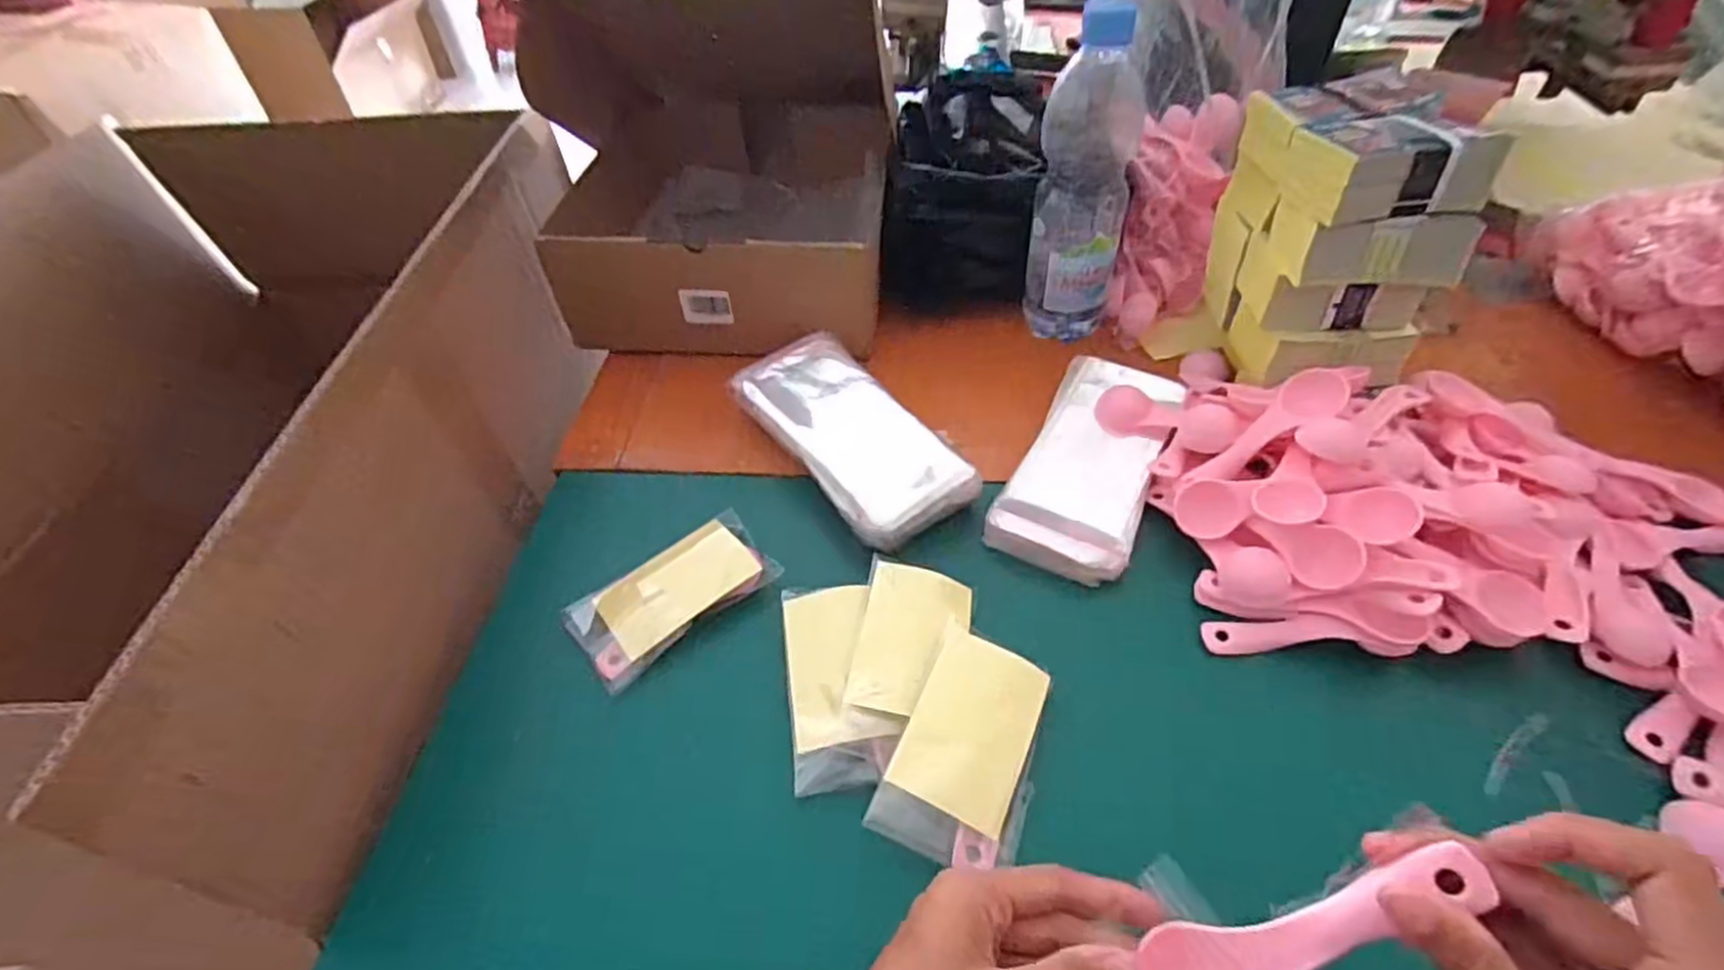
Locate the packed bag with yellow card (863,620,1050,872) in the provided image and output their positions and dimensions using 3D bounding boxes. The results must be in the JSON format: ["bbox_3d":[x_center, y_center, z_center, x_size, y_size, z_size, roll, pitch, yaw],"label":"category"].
[{"bbox_3d":[0.058,0.132,0.379,0.070,0.009,0.117,26,58,8],"label":"packed bag with yellow card"}]

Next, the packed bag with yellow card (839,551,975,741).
[{"bbox_3d":[0.028,0.088,0.416,0.060,0.010,0.108,5,47,9],"label":"packed bag with yellow card"}]

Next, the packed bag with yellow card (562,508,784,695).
[{"bbox_3d":[-0.117,0.065,0.455,0.120,0.015,0.064,-34,55,-26],"label":"packed bag with yellow card"}]

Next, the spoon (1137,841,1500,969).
[{"bbox_3d":[0.142,0.146,0.238,0.109,0.006,0.033,-35,48,15],"label":"spoon"}]

